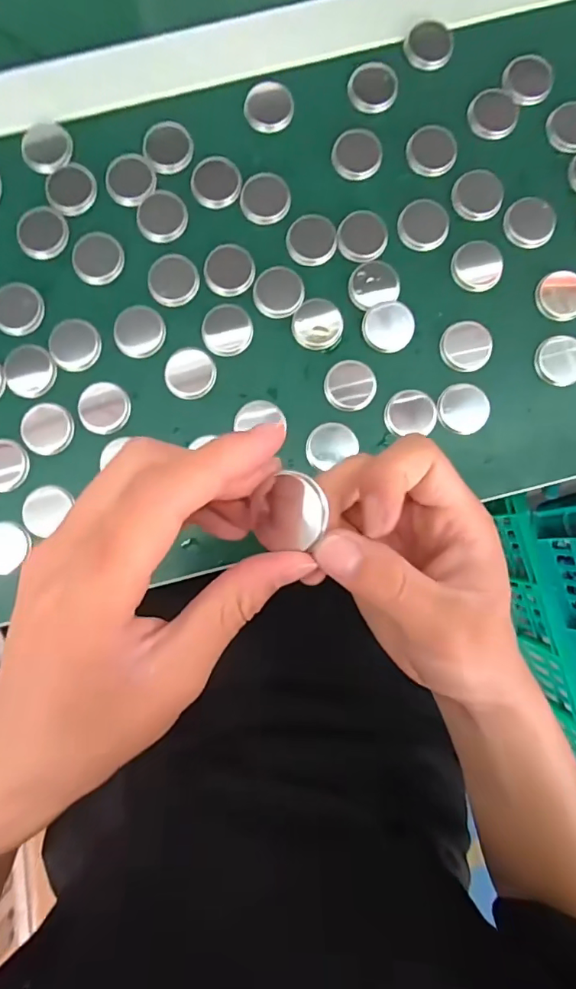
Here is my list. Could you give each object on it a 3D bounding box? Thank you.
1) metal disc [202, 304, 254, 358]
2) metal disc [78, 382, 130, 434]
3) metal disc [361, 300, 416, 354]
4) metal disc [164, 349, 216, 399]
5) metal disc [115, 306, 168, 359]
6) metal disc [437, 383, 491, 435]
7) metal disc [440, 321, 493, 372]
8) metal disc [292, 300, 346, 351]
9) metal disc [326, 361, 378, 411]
[{"bbox_3d":[-0.037,-0.101,0.311,0.029,0.004,0.032,-10,86,-1],"label":"metal disc"},{"bbox_3d":[-0.111,-0.052,0.307,0.029,0.005,0.030,0,85,0],"label":"metal disc"},{"bbox_3d":[0.061,-0.102,0.310,0.030,0.004,0.031,1,85,0],"label":"metal disc"},{"bbox_3d":[-0.059,-0.074,0.310,0.029,0.004,0.030,0,85,0],"label":"metal disc"},{"bbox_3d":[-0.091,-0.100,0.310,0.029,0.004,0.030,0,85,0],"label":"metal disc"},{"bbox_3d":[0.106,-0.052,0.308,0.030,0.006,0.029,0,85,0],"label":"metal disc"},{"bbox_3d":[0.109,-0.091,0.310,0.030,0.006,0.029,0,85,0],"label":"metal disc"},{"bbox_3d":[0.019,-0.104,0.310,0.030,0.004,0.031,0,85,0],"label":"metal disc"},{"bbox_3d":[0.038,-0.066,0.308,0.030,0.004,0.029,0,85,0],"label":"metal disc"}]

